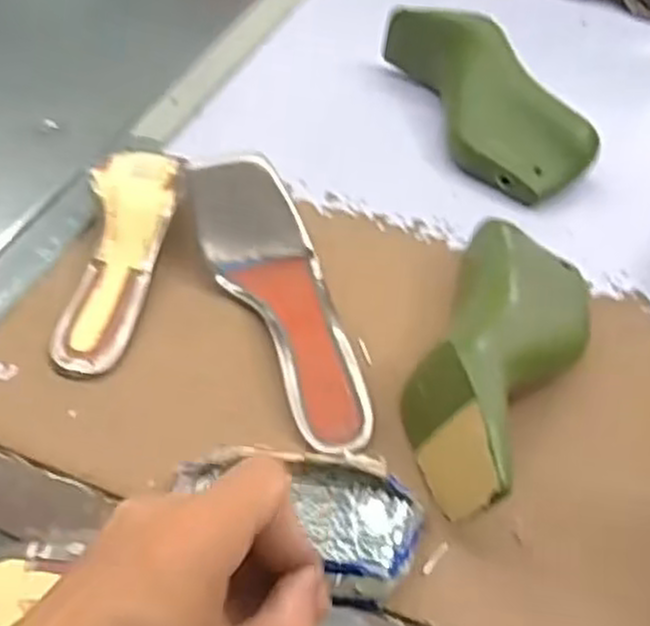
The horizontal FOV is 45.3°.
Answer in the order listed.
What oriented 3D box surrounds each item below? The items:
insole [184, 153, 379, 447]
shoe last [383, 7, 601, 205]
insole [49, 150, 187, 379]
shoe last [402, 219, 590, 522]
[{"bbox_3d":[-0.031,-0.010,0.518,0.079,0.065,0.223,-12,51,-13],"label":"insole"},{"bbox_3d":[0.144,-0.194,0.676,0.098,0.079,0.223,-16,52,-17],"label":"shoe last"},{"bbox_3d":[-0.144,-0.047,0.554,0.065,0.043,0.204,6,49,1],"label":"insole"},{"bbox_3d":[0.110,0.024,0.485,0.094,0.078,0.227,19,51,13],"label":"shoe last"}]

